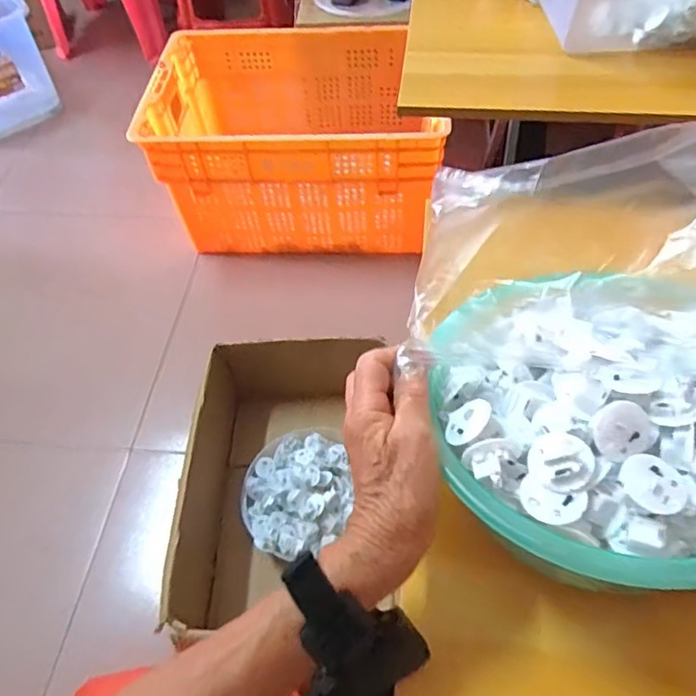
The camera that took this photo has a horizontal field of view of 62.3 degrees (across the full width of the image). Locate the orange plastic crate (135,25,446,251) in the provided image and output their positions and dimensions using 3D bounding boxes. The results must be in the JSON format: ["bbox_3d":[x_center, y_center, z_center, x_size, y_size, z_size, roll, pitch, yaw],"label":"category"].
[{"bbox_3d":[-0.098,-0.452,1.241,0.539,0.296,0.400,0,56,4],"label":"orange plastic crate"}]

